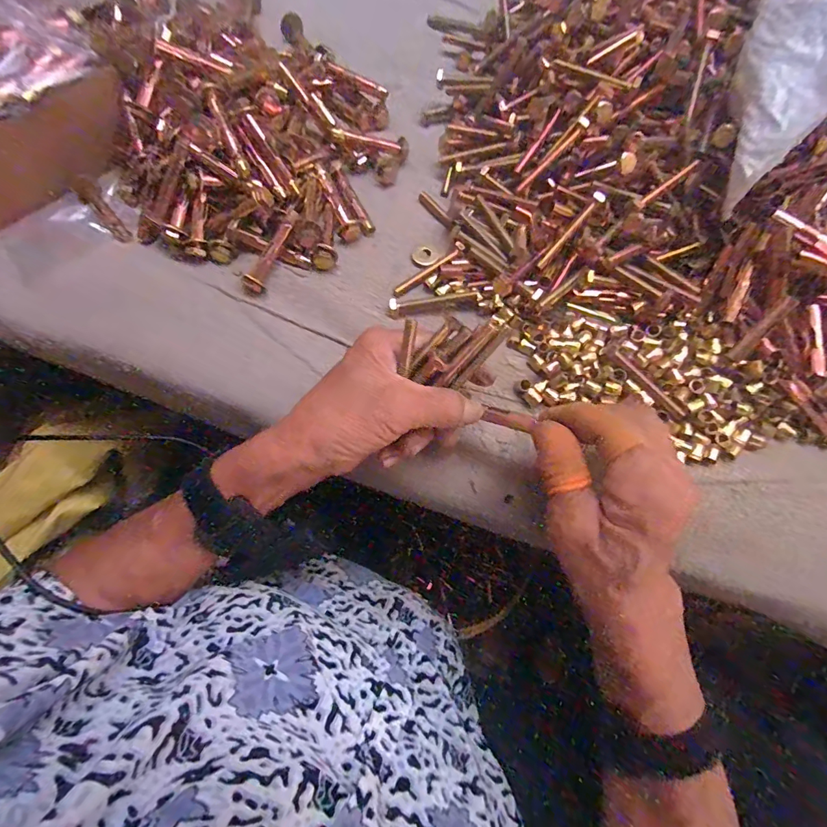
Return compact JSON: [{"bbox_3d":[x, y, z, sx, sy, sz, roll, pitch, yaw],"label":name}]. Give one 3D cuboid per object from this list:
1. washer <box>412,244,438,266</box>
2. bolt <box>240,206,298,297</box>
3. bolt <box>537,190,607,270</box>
[{"bbox_3d":[0.009,-0.122,0.324,0.019,0.004,0.022,-14,71,-2],"label":"washer"},{"bbox_3d":[-0.103,-0.116,0.304,0.016,0.011,0.066,32,95,12],"label":"bolt"},{"bbox_3d":[0.109,-0.126,0.291,0.008,0.007,0.062,43,100,15],"label":"bolt"}]

